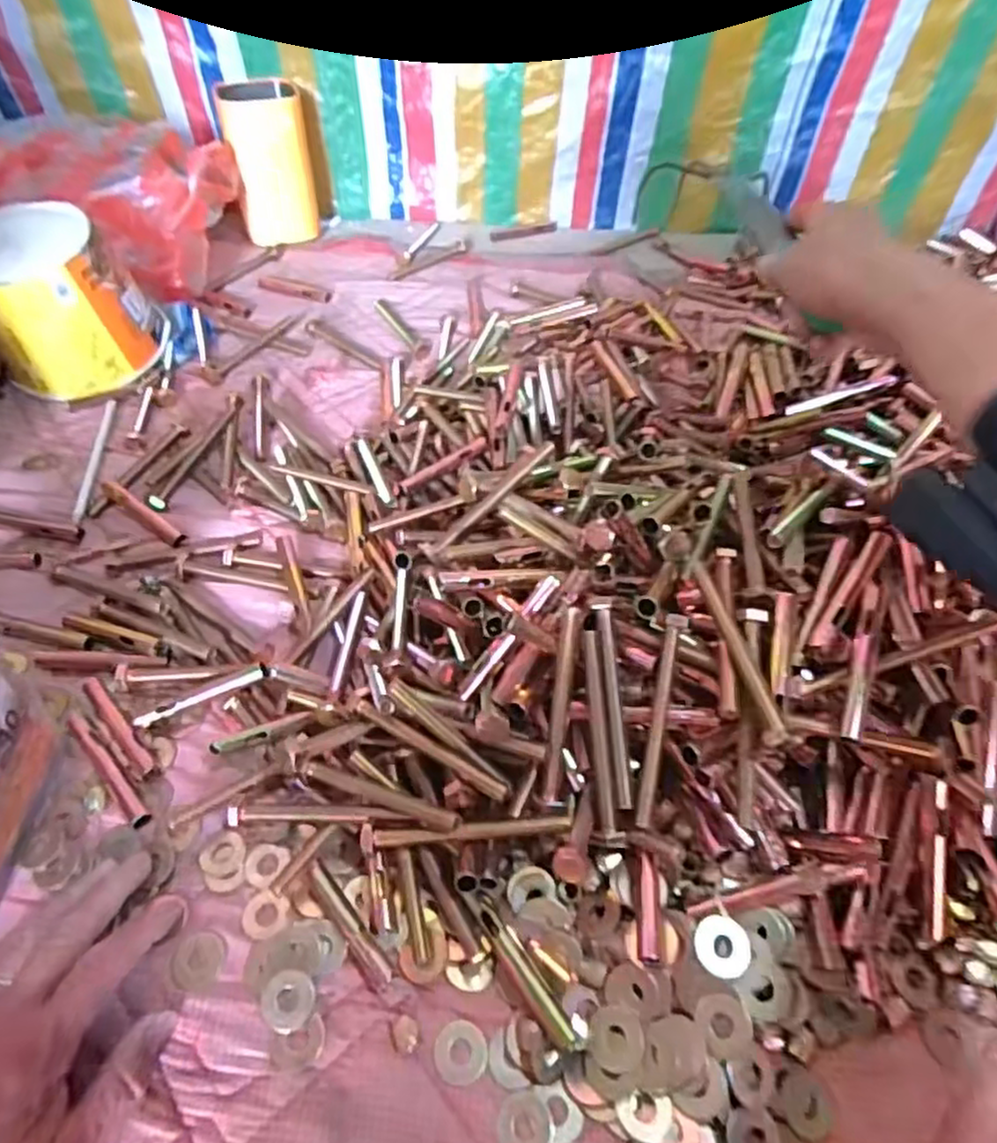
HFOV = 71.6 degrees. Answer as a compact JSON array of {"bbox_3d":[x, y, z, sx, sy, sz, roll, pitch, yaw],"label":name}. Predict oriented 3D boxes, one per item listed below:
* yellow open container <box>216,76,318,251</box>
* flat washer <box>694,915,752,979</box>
[{"bbox_3d":[-0.245,-0.445,0.756,0.086,0.133,0.081,-7,52,-7],"label":"yellow open container"},{"bbox_3d":[0.105,0.176,0.323,0.026,0.004,0.025,3,63,-6],"label":"flat washer"}]

